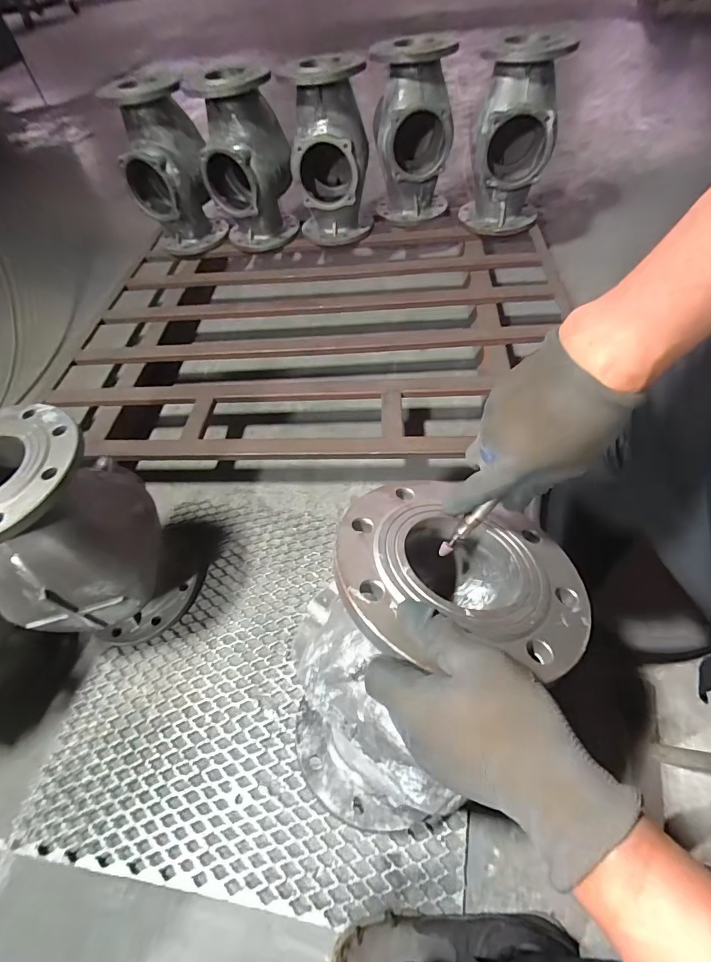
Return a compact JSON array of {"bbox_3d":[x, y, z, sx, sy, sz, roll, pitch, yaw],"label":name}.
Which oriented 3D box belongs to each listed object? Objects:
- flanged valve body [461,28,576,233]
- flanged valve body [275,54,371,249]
[{"bbox_3d":[0.406,-0.889,1.101,0.205,0.386,0.189,6,56,11],"label":"flanged valve body"},{"bbox_3d":[-0.067,-0.905,1.176,0.210,0.394,0.248,0,55,6],"label":"flanged valve body"}]

